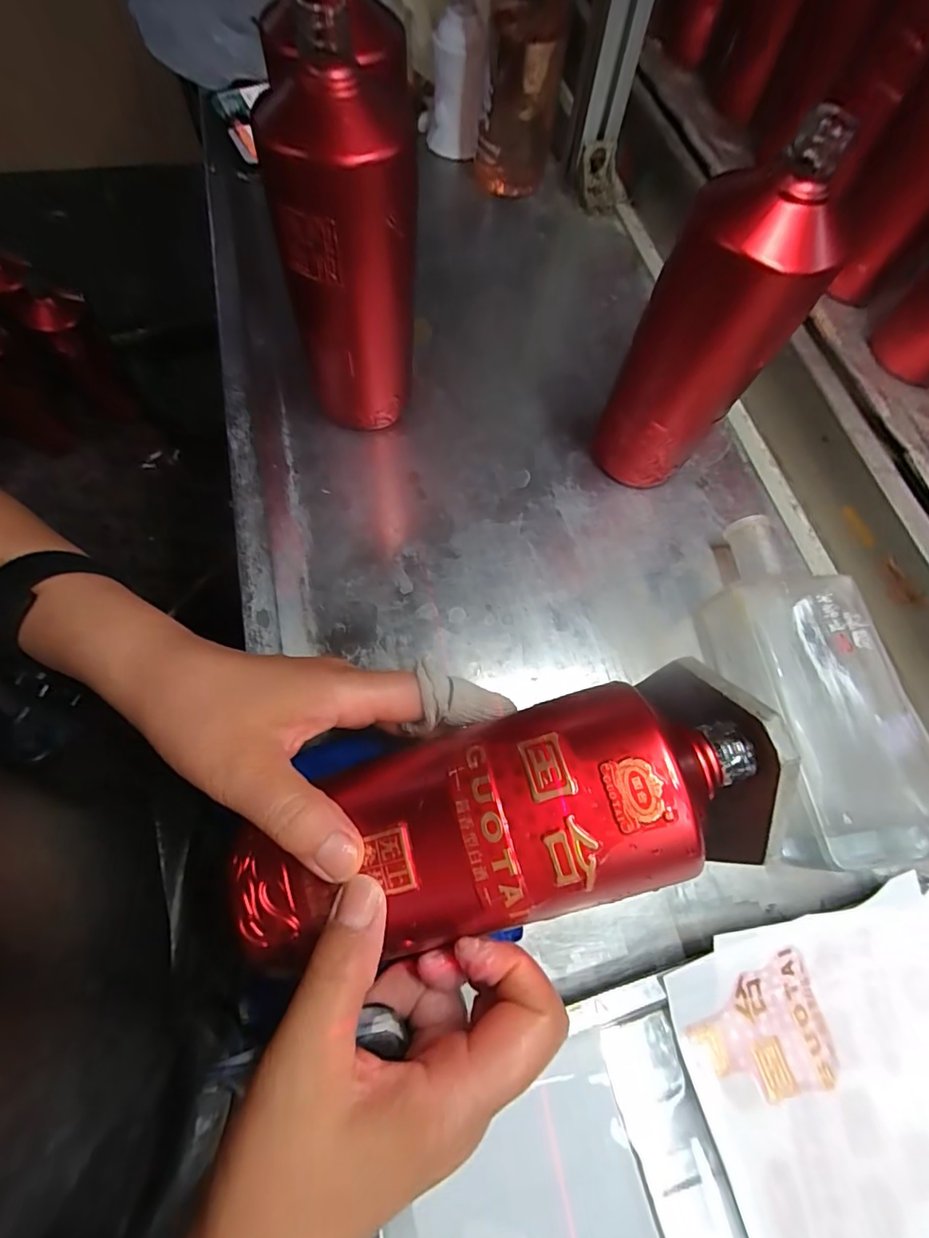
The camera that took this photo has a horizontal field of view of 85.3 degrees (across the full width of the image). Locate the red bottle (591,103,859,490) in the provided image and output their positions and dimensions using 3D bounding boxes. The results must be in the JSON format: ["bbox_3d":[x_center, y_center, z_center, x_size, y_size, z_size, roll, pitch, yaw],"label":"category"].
[{"bbox_3d":[0.149,-0.173,0.330,0.079,0.206,0.067,-8,69,-3],"label":"red bottle"}]

